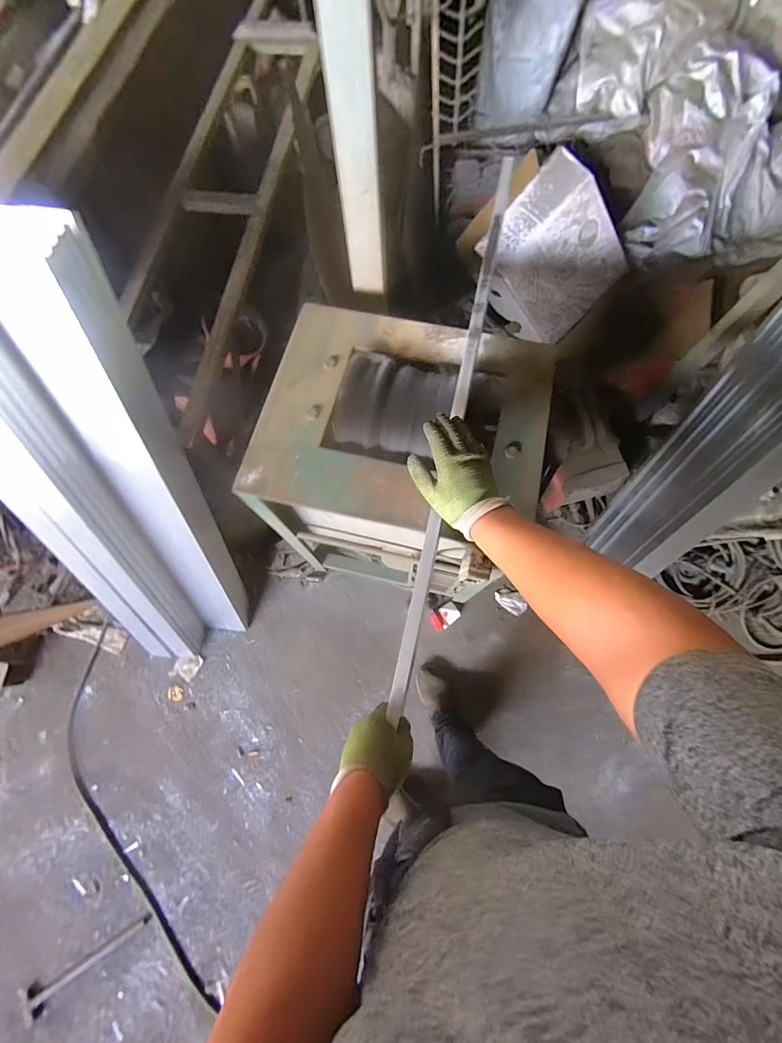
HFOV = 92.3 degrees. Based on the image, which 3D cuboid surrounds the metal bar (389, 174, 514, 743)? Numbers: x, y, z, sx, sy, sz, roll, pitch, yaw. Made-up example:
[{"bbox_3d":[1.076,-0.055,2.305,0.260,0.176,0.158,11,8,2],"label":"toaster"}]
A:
[{"bbox_3d":[0.114,-0.199,0.636,0.024,0.030,1.005,12,80,5],"label":"metal bar"}]

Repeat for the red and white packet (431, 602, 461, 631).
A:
[{"bbox_3d":[0.199,0.349,1.380,0.104,0.010,0.073,-37,93,-5],"label":"red and white packet"}]

